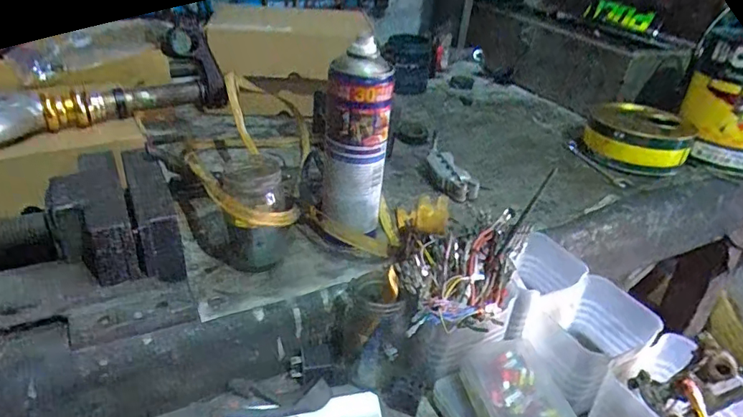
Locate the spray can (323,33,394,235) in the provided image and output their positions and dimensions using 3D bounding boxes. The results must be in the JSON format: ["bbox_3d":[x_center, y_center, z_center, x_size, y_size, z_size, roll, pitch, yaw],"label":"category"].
[{"bbox_3d":[-0.018,-0.063,0.517,0.066,0.206,0.055,0,32,-9],"label":"spray can"}]

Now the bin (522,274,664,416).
[{"bbox_3d":[0.216,0.129,0.501,0.116,0.076,0.096,-14,37,-29],"label":"bin"}]

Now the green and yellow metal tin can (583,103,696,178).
[{"bbox_3d":[0.447,-0.120,0.850,0.160,0.066,0.174,20,34,22],"label":"green and yellow metal tin can"}]

